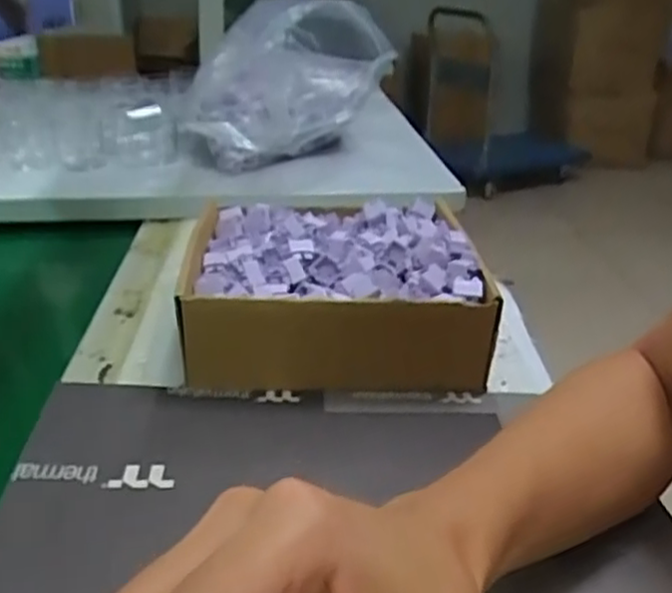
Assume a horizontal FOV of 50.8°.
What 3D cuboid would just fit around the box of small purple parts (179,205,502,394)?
[{"bbox_3d":[-0.006,-0.012,0.526,0.205,0.072,0.207,-2,26,-7],"label":"box of small purple parts"}]

